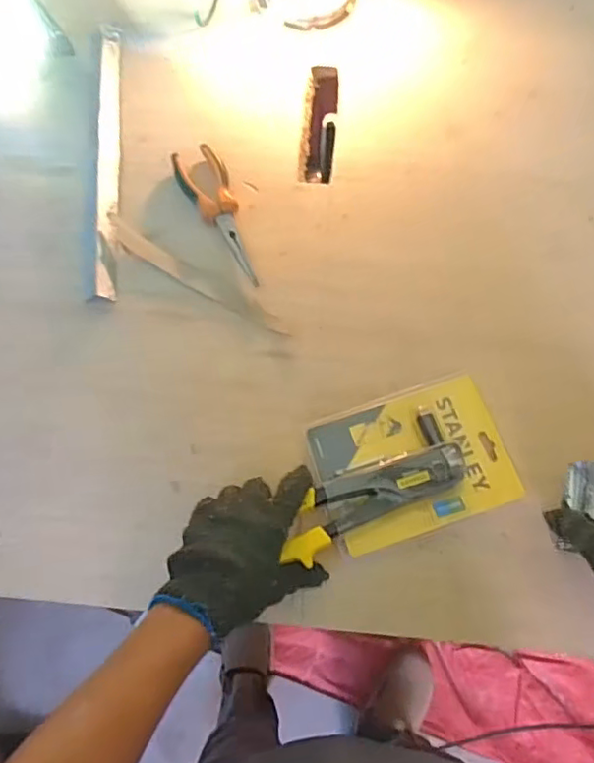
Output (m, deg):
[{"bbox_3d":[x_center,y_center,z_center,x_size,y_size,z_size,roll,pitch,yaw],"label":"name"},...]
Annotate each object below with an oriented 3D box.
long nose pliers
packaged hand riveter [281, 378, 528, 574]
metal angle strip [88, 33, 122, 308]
[{"bbox_3d":[-0.082,-0.196,0.670,0.054,0.019,0.188,-29,73,-9],"label":"long nose pliers"},{"bbox_3d":[0.094,0.081,0.571,0.221,0.045,0.136,-18,72,-5],"label":"packaged hand riveter"},{"bbox_3d":[-0.225,-0.268,0.702,0.028,0.012,0.375,-4,71,0],"label":"metal angle strip"}]

